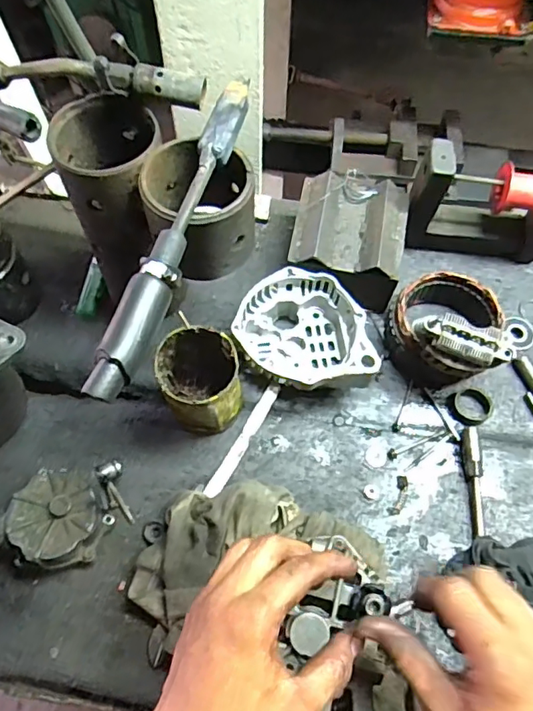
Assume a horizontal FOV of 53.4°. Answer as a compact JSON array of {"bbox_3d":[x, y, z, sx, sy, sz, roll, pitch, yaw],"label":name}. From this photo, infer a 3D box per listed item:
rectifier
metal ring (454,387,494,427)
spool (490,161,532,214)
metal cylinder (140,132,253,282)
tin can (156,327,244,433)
[{"bbox_3d":[0.185,-0.016,0.491,0.091,0.021,0.034,13,64,6],"label":"rectifier"},{"bbox_3d":[0.217,0.054,0.557,0.042,0.014,0.039,0,64,0],"label":"metal ring"},{"bbox_3d":[0.273,-0.172,0.562,0.063,0.049,0.043,2,64,0],"label":"spool"},{"bbox_3d":[-0.057,-0.118,0.434,0.090,0.075,0.093,0,64,0],"label":"metal cylinder"},{"bbox_3d":[-0.063,0.030,0.519,0.073,0.123,0.072,0,64,0],"label":"tin can"}]

